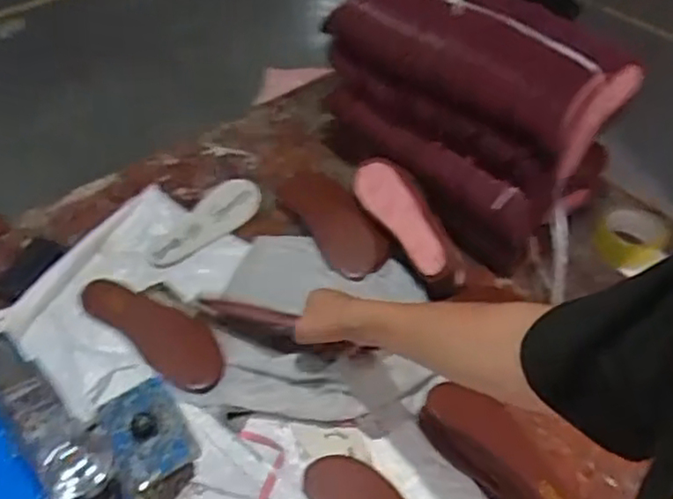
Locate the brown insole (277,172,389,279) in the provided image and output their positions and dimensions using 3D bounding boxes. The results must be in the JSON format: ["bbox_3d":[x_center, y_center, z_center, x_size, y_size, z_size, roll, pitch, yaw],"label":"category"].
[{"bbox_3d":[-0.006,-0.054,1.055,0.096,0.020,0.241,-18,50,-21],"label":"brown insole"}]

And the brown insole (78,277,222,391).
[{"bbox_3d":[-0.233,0.099,0.887,0.228,0.014,0.087,35,52,25],"label":"brown insole"}]

